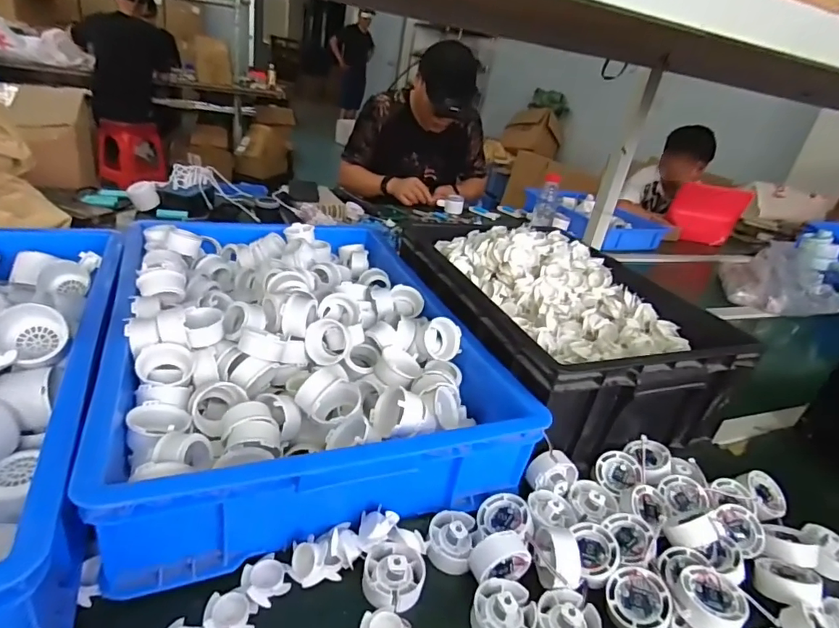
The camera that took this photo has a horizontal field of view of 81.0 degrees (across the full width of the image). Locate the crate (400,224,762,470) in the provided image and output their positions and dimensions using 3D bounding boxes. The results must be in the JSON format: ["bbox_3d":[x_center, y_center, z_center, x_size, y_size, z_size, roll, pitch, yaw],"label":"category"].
[{"bbox_3d":[0.204,-0.005,0.752,0.332,0.162,0.445,-2,30,-24],"label":"crate"}]

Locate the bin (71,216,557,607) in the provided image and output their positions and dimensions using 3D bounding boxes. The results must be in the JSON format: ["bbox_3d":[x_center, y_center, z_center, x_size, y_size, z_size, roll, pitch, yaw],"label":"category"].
[{"bbox_3d":[-0.160,0.022,0.658,0.410,0.135,0.555,-2,30,-25],"label":"bin"}]

